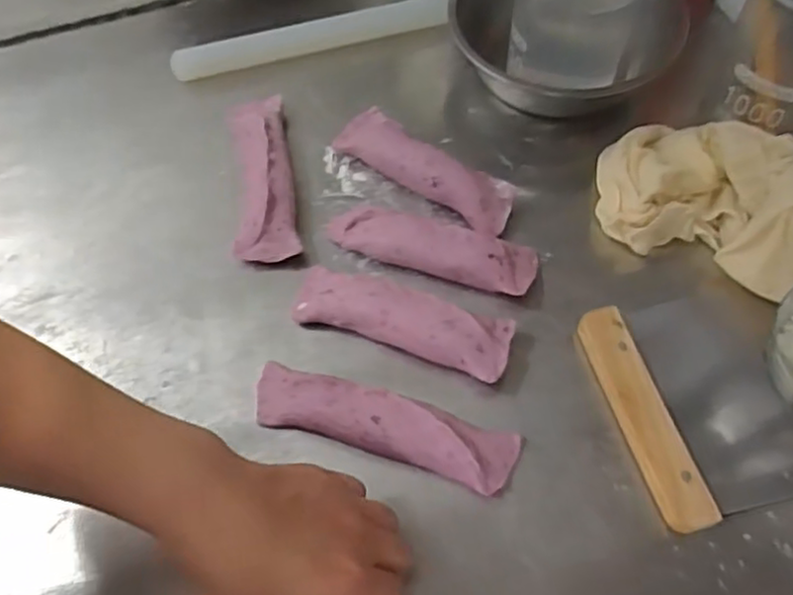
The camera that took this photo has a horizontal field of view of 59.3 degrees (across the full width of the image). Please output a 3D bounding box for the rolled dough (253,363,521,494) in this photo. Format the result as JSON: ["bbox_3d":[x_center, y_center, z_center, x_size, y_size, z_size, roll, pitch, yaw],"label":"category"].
[{"bbox_3d":[-0.011,0.081,0.444,0.172,0.031,0.038,14,62,12],"label":"rolled dough"}]

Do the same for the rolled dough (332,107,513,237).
[{"bbox_3d":[0.022,-0.101,0.546,0.157,0.030,0.047,35,68,21],"label":"rolled dough"}]

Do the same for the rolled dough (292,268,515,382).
[{"bbox_3d":[0.002,0.016,0.481,0.152,0.030,0.042,17,63,13],"label":"rolled dough"}]

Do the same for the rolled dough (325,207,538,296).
[{"bbox_3d":[0.023,-0.037,0.509,0.154,0.032,0.041,14,62,11],"label":"rolled dough"}]

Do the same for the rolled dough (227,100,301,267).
[{"bbox_3d":[-0.108,-0.098,0.548,0.047,0.029,0.152,-11,60,-2],"label":"rolled dough"}]

